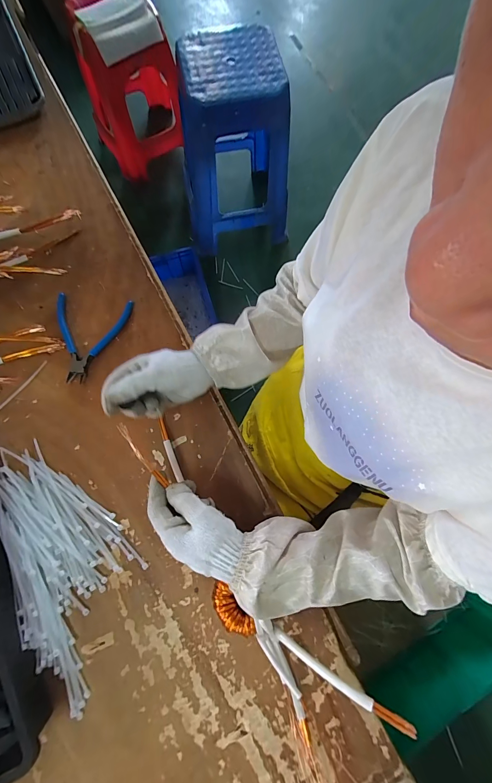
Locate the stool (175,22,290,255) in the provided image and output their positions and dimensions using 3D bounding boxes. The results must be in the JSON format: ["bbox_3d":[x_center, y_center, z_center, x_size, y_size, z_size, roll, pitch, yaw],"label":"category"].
[{"bbox_3d":[-0.052,-0.854,1.132,0.384,0.541,0.379,-19,77,-5],"label":"stool"}]

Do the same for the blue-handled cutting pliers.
[{"bbox_3d":[-0.244,-0.081,0.474,0.109,0.013,0.137,10,77,2],"label":"blue-handled cutting pliers"}]

